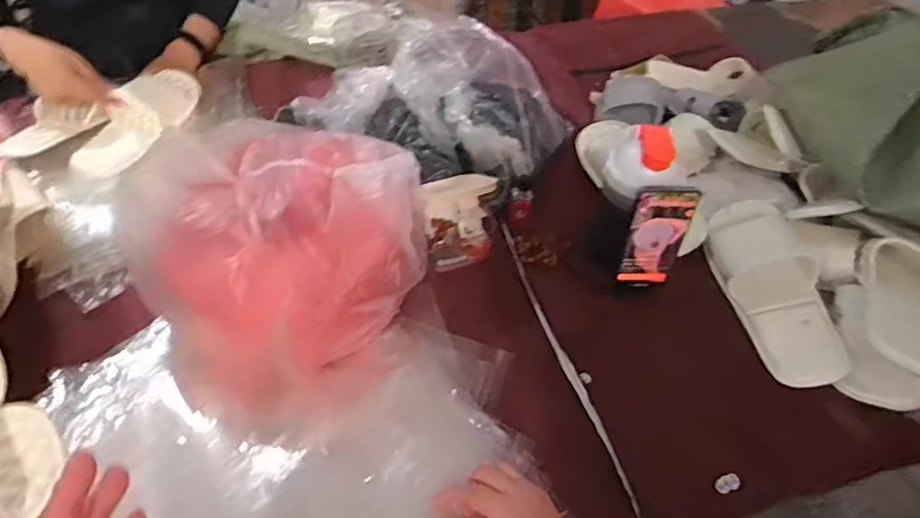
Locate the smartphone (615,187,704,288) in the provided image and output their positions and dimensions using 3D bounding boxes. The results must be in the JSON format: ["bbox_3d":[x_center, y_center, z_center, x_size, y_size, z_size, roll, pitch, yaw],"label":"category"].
[{"bbox_3d":[0.243,-0.026,0.699,0.076,0.145,0.015,-3,42,-3],"label":"smartphone"}]

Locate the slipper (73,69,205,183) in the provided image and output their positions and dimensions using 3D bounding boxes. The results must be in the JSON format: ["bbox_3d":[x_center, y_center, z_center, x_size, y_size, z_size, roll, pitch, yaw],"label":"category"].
[{"bbox_3d":[-0.481,-0.221,0.866,0.091,0.049,0.240,18,49,10],"label":"slipper"}]

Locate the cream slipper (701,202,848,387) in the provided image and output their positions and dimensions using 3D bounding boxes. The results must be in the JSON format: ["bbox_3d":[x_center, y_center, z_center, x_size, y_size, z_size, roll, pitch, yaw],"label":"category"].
[{"bbox_3d":[0.404,0.025,0.724,0.111,0.070,0.263,-5,49,-10],"label":"cream slipper"}]

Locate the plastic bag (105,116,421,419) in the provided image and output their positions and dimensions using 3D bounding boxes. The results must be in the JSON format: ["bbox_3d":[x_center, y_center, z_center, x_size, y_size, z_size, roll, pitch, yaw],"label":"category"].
[{"bbox_3d":[-0.189,-0.002,0.627,0.280,0.158,0.285,31,53,20],"label":"plastic bag"}]

